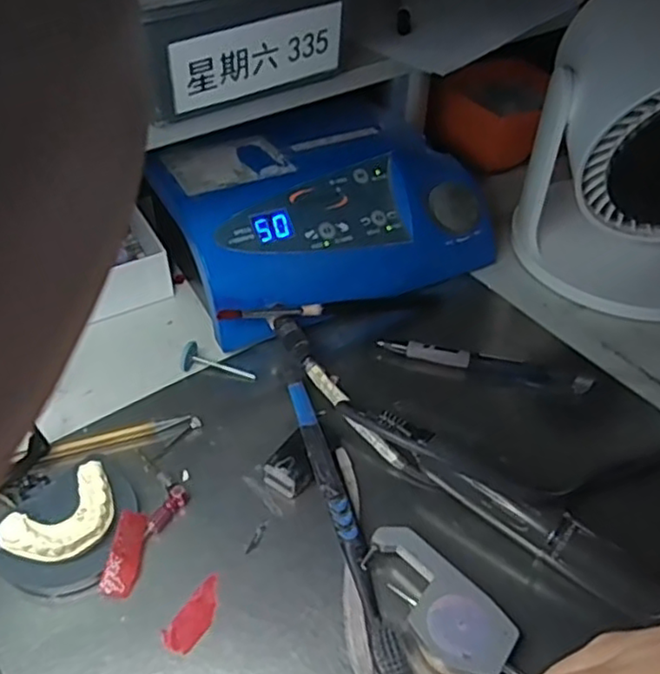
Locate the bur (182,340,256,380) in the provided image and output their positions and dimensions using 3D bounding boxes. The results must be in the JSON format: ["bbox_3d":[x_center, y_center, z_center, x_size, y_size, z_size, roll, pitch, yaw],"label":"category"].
[{"bbox_3d":[-0.069,0.016,0.420,0.047,0.014,0.015,9,44,8],"label":"bur"}]

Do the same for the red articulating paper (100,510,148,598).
[{"bbox_3d":[-0.099,0.105,0.325,0.014,0.006,0.041,24,52,-23],"label":"red articulating paper"}]

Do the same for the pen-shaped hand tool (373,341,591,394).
[{"bbox_3d":[0.098,0.019,0.429,0.130,0.016,0.013,12,45,11],"label":"pen-shaped hand tool"}]

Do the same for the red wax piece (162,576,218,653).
[{"bbox_3d":[-0.061,0.128,0.309,0.015,0.004,0.037,24,48,22],"label":"red wax piece"}]

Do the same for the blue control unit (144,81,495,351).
[{"bbox_3d":[-0.009,-0.094,0.494,0.220,0.083,0.155,-22,48,-22],"label":"blue control unit"}]

